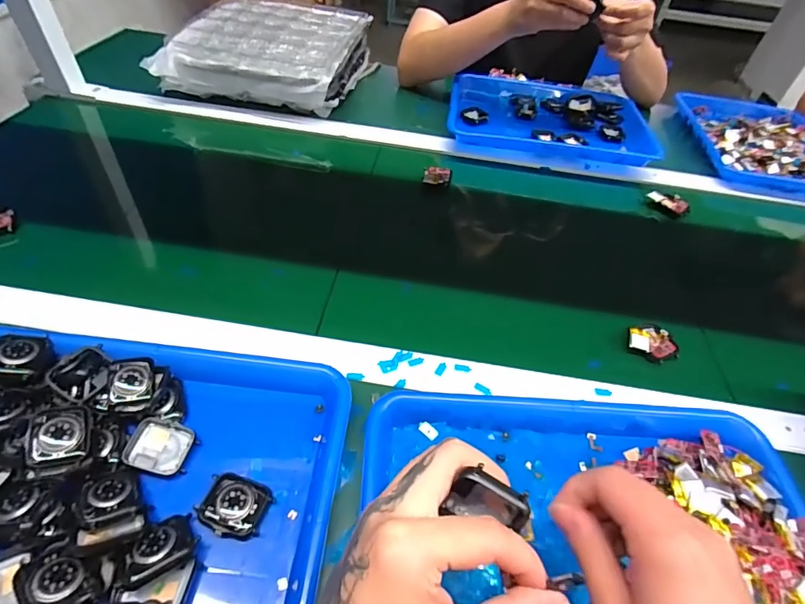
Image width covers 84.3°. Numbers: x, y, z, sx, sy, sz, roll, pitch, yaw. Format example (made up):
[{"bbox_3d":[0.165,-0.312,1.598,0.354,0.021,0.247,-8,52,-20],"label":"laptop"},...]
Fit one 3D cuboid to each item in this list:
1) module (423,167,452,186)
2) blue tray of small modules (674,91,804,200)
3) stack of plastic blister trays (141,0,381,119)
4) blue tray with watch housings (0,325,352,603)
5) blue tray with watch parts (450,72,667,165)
[{"bbox_3d":[0.051,-0.183,0.645,0.042,0.010,0.040,4,48,-3],"label":"module"},{"bbox_3d":[0.628,-0.284,0.775,0.230,0.038,0.308,9,48,1],"label":"blue tray of small modules"},{"bbox_3d":[-0.222,-0.442,0.795,0.291,0.086,0.321,14,48,6],"label":"stack of plastic blister trays"},{"bbox_3d":[-0.215,0.132,0.301,0.333,0.040,0.253,5,48,-2],"label":"blue tray with watch housings"},{"bbox_3d":[0.251,-0.314,0.750,0.330,0.035,0.247,12,48,4],"label":"blue tray with watch parts"}]

